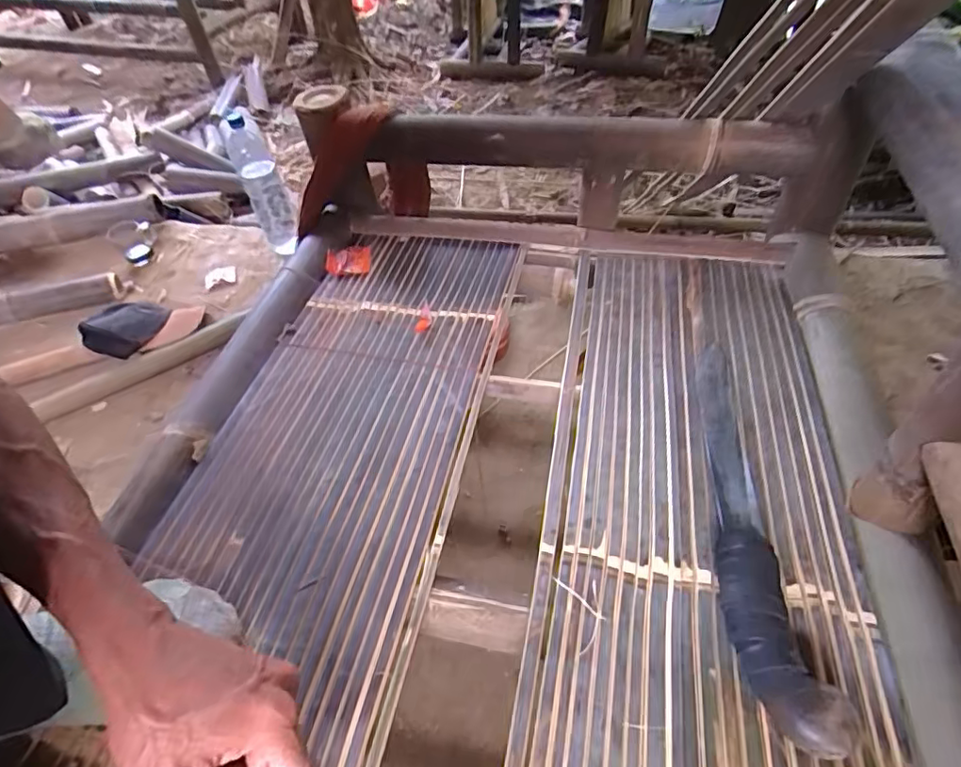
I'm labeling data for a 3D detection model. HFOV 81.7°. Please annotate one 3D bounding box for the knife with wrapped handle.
[{"bbox_3d":[0.207,0.085,0.452,0.065,0.036,0.366,-1,47,7],"label":"knife with wrapped handle"}]

